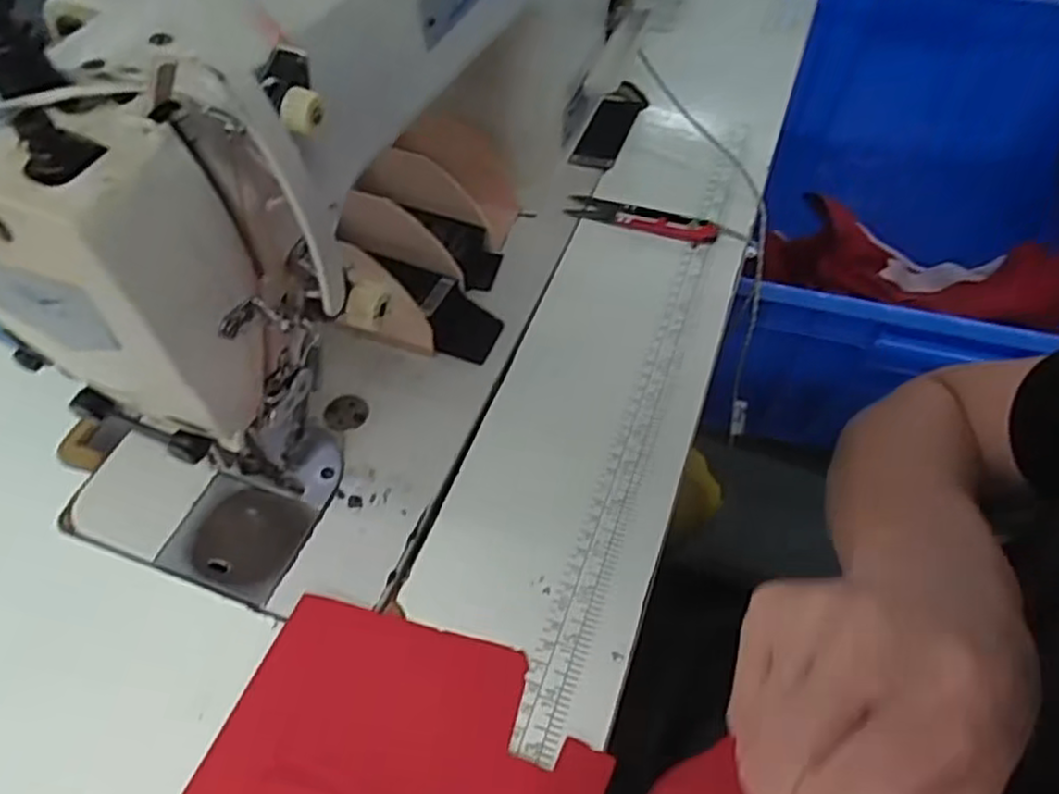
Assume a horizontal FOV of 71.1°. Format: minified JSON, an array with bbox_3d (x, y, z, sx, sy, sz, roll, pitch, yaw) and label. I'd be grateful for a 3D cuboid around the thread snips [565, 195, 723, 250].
[{"bbox_3d":[0.075,-0.121,0.499,0.101,0.010,0.025,16,56,12],"label":"thread snips"}]

